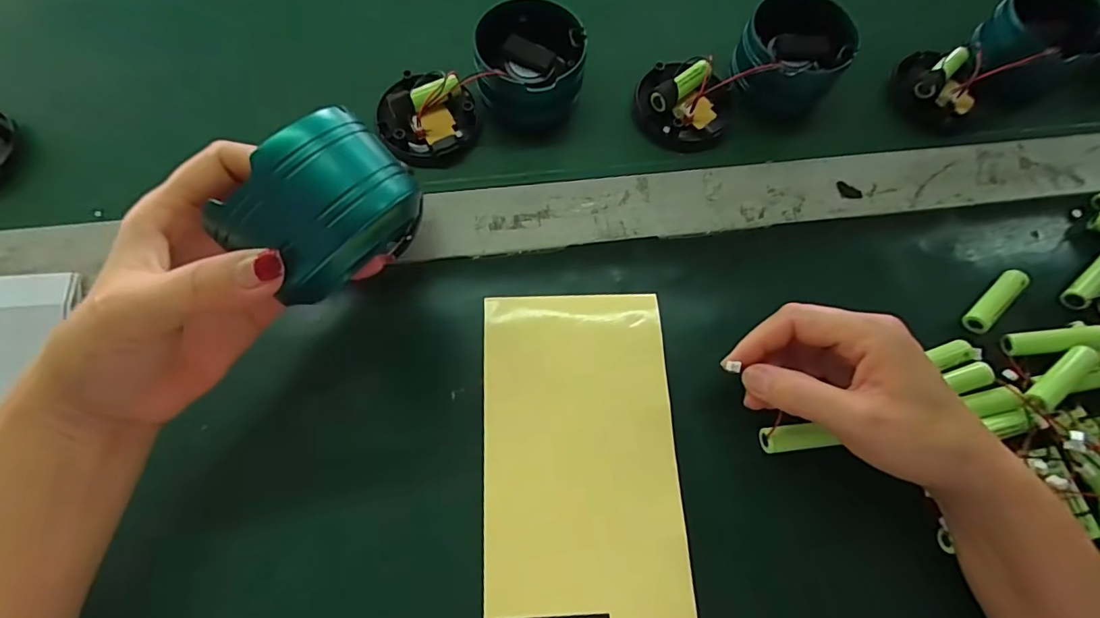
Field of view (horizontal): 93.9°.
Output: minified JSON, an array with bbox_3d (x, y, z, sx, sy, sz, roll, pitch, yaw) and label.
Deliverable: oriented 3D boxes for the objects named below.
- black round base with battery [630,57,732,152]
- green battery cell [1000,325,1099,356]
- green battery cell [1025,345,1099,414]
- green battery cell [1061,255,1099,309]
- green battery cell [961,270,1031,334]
[{"bbox_3d":[0.096,-0.149,0.366,0.067,0.024,0.062,-5,70,-5],"label":"black round base with battery"},{"bbox_3d":[0.308,0.020,0.315,0.050,0.017,0.017,-10,68,21],"label":"green battery cell"},{"bbox_3d":[0.297,0.041,0.297,0.051,0.014,0.014,-35,75,-14],"label":"green battery cell"},{"bbox_3d":[0.357,-0.020,0.336,0.056,0.017,0.012,-36,75,-14],"label":"green battery cell"},{"bbox_3d":[0.284,-0.007,0.327,0.054,0.014,0.012,-40,77,-16],"label":"green battery cell"}]

